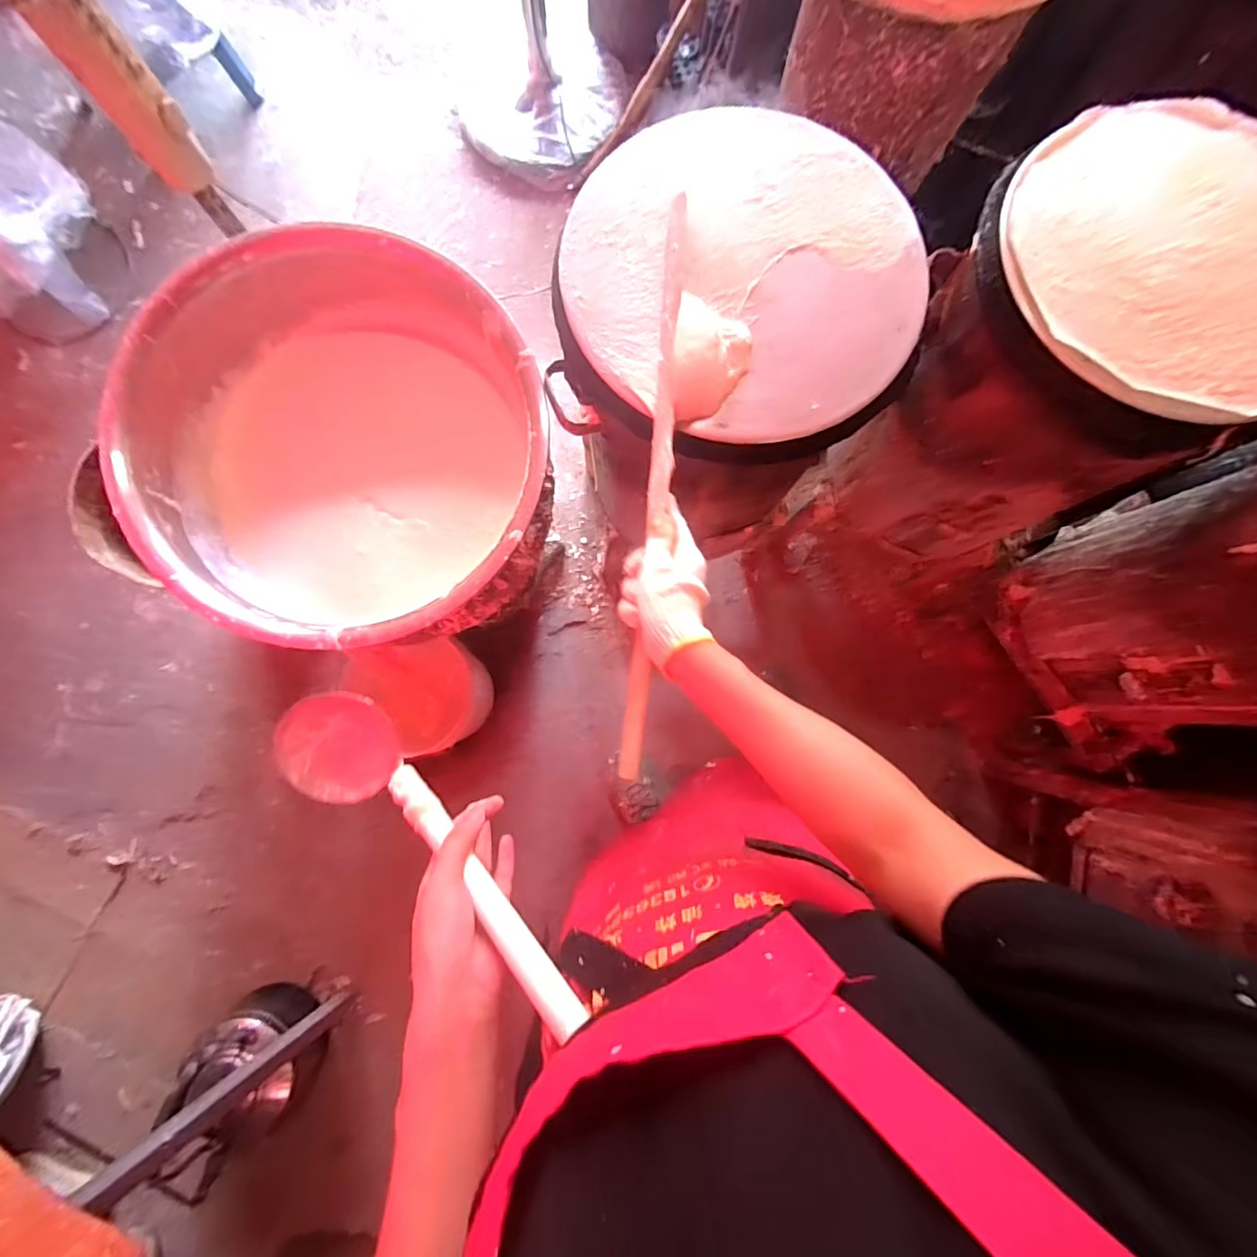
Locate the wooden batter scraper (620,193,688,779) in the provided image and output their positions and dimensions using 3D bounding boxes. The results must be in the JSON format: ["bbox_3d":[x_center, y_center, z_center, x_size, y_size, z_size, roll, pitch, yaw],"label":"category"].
[{"bbox_3d":[0.028,-0.152,0.501,0.022,0.033,0.568,6,81,0],"label":"wooden batter scraper"}]

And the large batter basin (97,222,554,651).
[{"bbox_3d":[-0.362,-0.219,0.729,0.495,0.220,0.483,0,84,-1],"label":"large batter basin"}]

